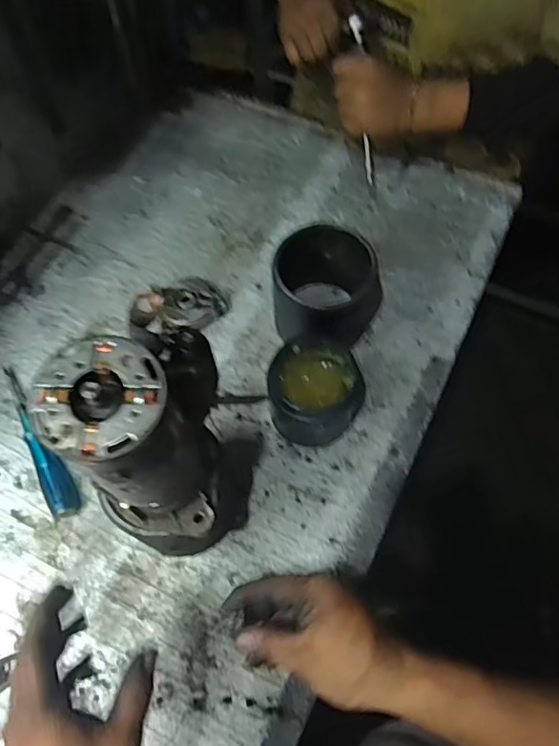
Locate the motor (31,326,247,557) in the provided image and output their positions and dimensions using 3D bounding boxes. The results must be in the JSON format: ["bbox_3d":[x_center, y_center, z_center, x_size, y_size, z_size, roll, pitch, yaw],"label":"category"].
[{"bbox_3d":[-0.086,0.052,0.390,0.107,0.180,0.102,-25,68,-9],"label":"motor"}]

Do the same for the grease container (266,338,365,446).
[{"bbox_3d":[0.041,0.017,0.583,0.094,0.097,0.098,0,67,1],"label":"grease container"}]

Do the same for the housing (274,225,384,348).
[{"bbox_3d":[0.055,-0.091,0.625,0.124,0.111,0.134,0,67,1],"label":"housing"}]

